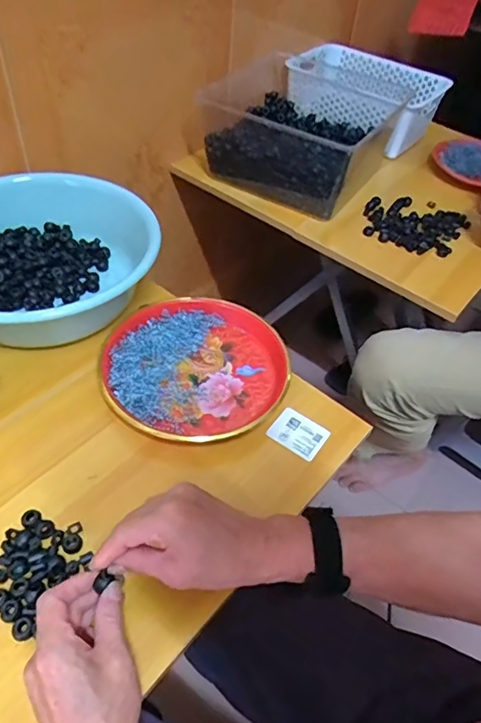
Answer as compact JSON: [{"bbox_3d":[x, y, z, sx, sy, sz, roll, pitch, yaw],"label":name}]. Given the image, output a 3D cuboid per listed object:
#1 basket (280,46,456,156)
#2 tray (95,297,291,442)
[{"bbox_3d":[0.241,-0.550,1.055,0.215,0.112,0.299,-29,57,-28],"label":"basket"},{"bbox_3d":[-0.054,0.003,0.620,0.217,0.031,0.196,-3,49,-9],"label":"tray"}]

